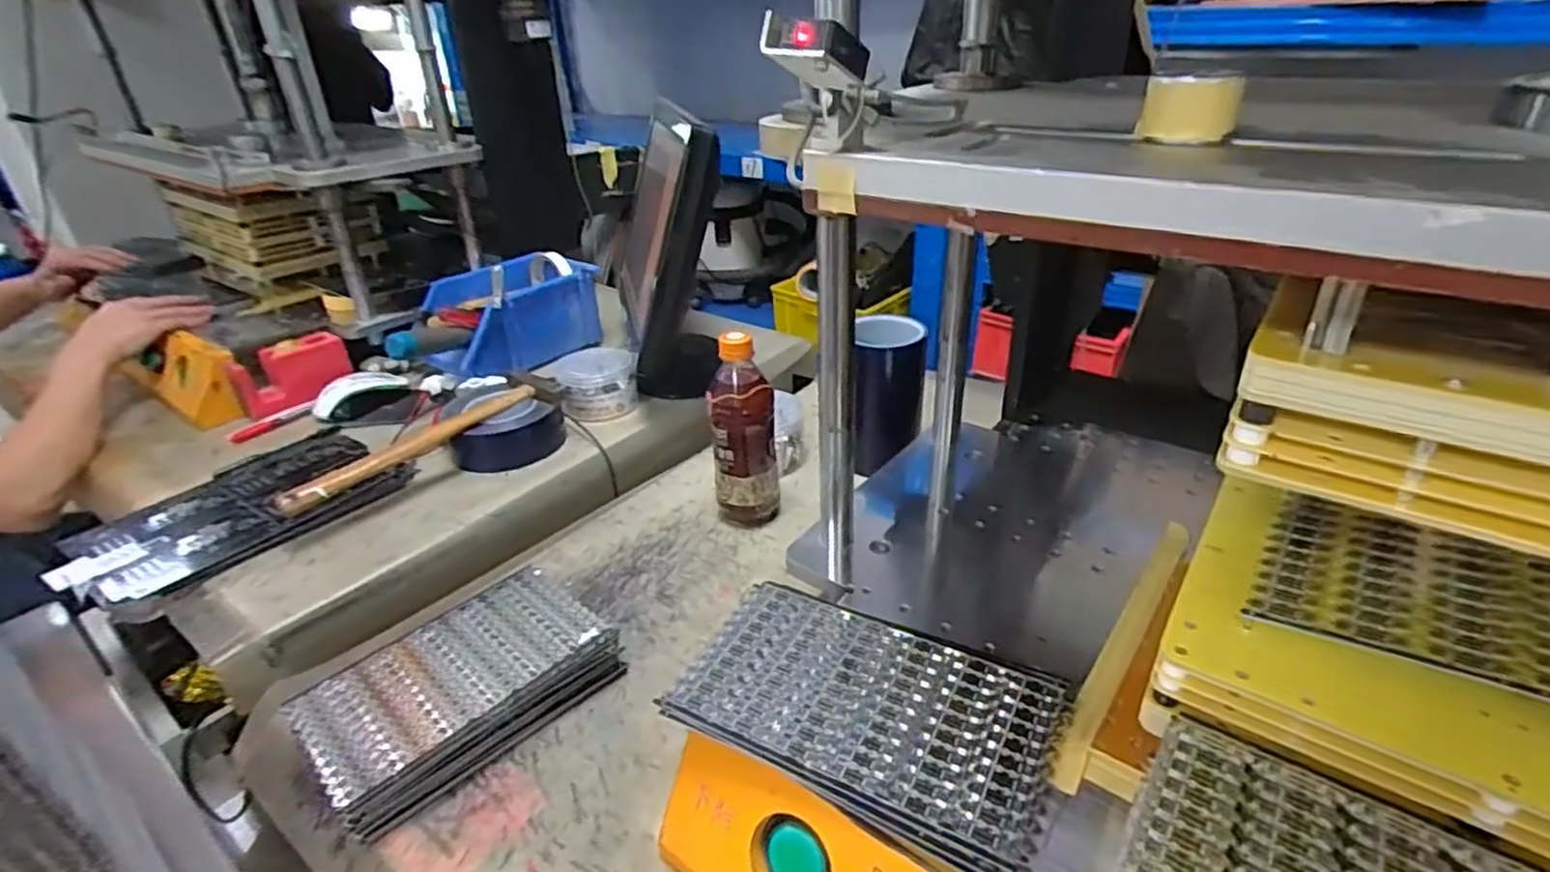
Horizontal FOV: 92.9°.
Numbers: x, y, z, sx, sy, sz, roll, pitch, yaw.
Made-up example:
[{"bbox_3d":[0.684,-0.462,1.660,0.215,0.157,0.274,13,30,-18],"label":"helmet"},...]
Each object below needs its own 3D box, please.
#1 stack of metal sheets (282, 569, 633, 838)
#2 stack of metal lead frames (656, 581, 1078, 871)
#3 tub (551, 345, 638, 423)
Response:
[{"bbox_3d":[-0.226,0.181,0.541,0.204,0.051,0.120,-28,39,-37],"label":"stack of metal sheets"},{"bbox_3d":[0.053,0.151,0.416,0.200,0.014,0.124,14,34,26],"label":"stack of metal lead frames"},{"bbox_3d":[-0.234,-0.070,0.968,0.103,0.052,0.118,-7,31,-8],"label":"tub"}]

